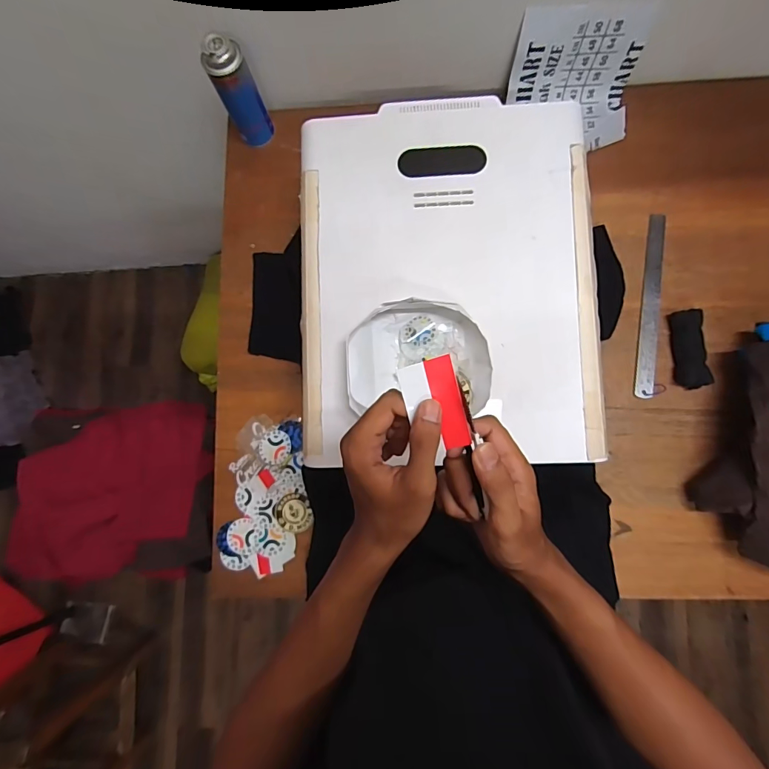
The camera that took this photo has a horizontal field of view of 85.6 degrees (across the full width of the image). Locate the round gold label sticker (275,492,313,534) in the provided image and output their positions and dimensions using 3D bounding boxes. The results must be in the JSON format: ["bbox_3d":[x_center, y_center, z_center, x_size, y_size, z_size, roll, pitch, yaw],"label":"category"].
[{"bbox_3d":[-0.154,0.219,0.706,0.065,0.004,0.065,0,86,3],"label":"round gold label sticker"}]

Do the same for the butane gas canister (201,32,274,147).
[{"bbox_3d":[-0.246,-0.491,0.711,0.063,0.175,0.059,-15,82,1],"label":"butane gas canister"}]

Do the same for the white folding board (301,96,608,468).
[{"bbox_3d":[0.082,-0.150,0.568,0.395,0.028,0.496,-1,86,3],"label":"white folding board"}]

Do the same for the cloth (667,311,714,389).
[{"bbox_3d":[0.504,-0.059,0.685,0.045,0.020,0.127,-3,86,3],"label":"cloth"}]

